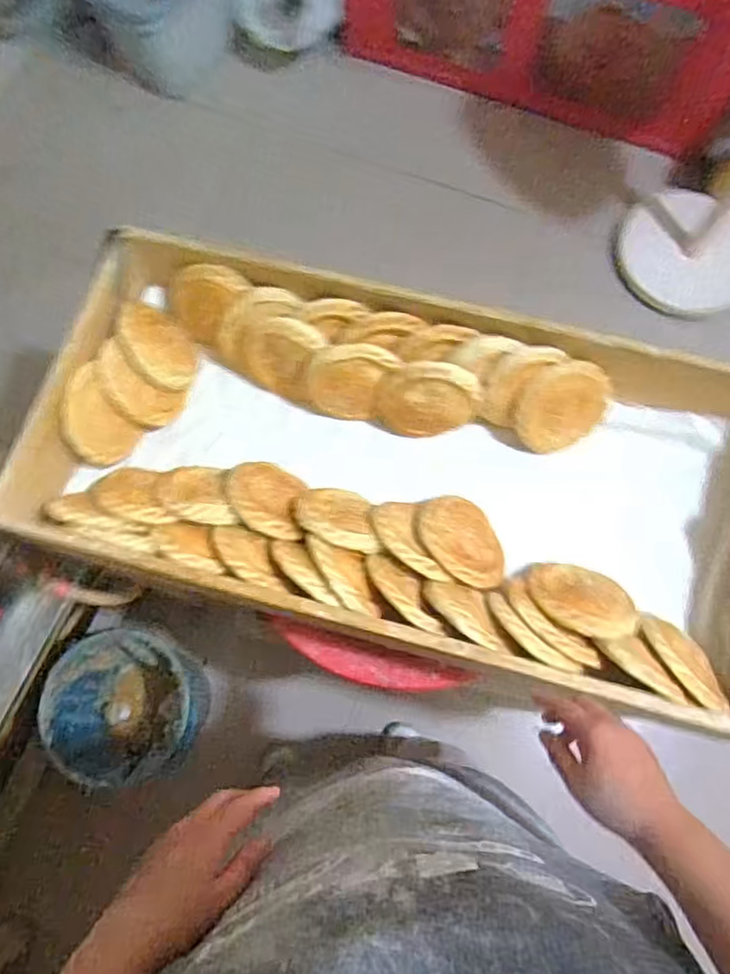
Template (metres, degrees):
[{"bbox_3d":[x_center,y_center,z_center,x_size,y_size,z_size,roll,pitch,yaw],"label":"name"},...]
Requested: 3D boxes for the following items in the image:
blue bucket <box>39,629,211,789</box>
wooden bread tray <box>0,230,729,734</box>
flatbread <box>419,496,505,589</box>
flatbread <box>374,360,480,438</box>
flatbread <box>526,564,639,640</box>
[{"bbox_3d":[-0.425,0.392,1.200,0.259,0.284,0.230,-3,75,0],"label":"blue bucket"},{"bbox_3d":[0.062,-0.014,0.824,0.888,0.202,0.418,13,75,4],"label":"wooden bread tray"},{"bbox_3d":[0.117,0.067,0.779,0.109,0.020,0.124,-17,70,-44],"label":"flatbread"},{"bbox_3d":[0.079,-0.114,0.831,0.132,0.110,0.029,-21,40,31],"label":"flatbread"},{"bbox_3d":[0.256,0.130,0.764,0.125,0.121,0.020,12,115,23],"label":"flatbread"}]

